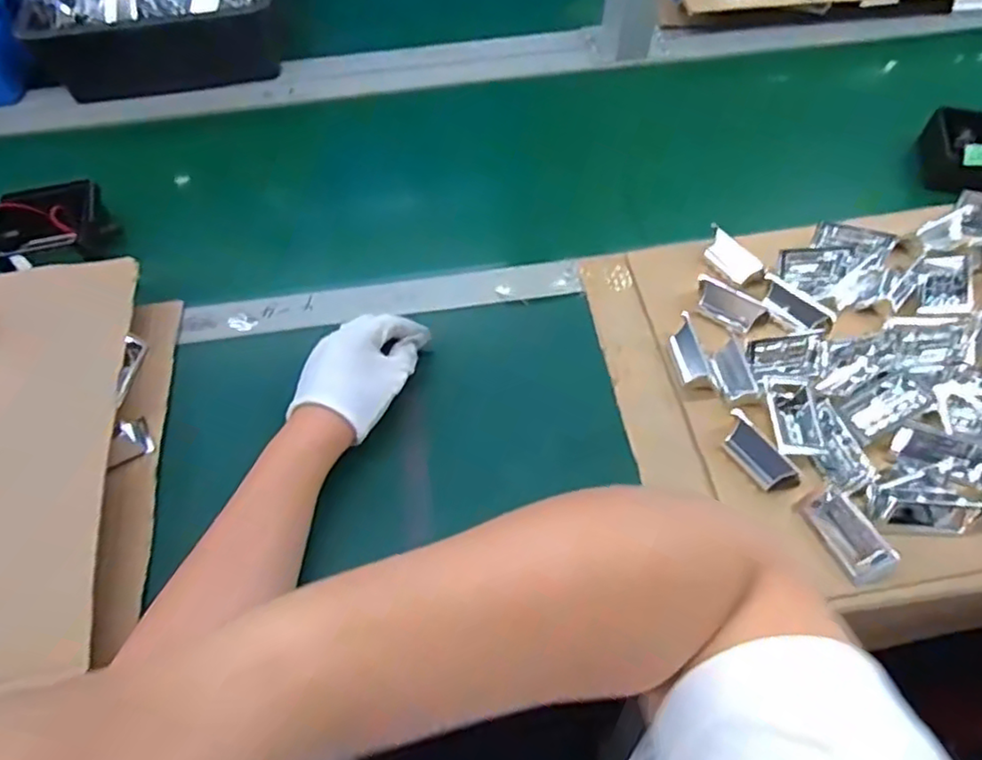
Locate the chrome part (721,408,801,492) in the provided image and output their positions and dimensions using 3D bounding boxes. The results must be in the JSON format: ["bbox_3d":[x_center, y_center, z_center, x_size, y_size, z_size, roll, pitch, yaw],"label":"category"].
[{"bbox_3d":[0.194,0.056,0.472,0.018,0.029,0.063,-30,62,-16],"label":"chrome part"}]

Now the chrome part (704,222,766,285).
[{"bbox_3d":[0.217,-0.111,0.573,0.024,0.020,0.062,-37,64,-19],"label":"chrome part"}]

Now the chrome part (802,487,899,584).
[{"bbox_3d":[0.249,0.109,0.449,0.030,0.018,0.064,-25,61,-13],"label":"chrome part"}]

